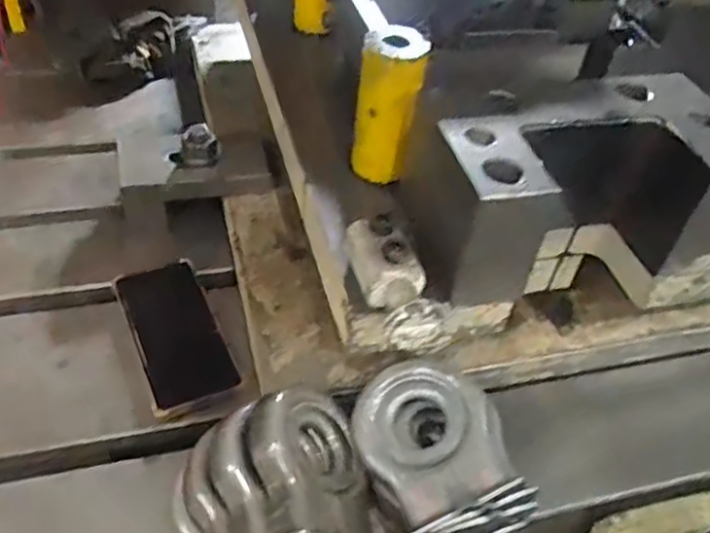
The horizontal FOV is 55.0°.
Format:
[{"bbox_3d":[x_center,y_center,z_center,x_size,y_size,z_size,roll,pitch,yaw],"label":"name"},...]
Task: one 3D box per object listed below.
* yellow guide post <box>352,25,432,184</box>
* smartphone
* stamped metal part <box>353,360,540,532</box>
[{"bbox_3d":[0.027,-0.130,0.559,0.049,0.117,0.045,9,44,2],"label":"yellow guide post"},{"bbox_3d":[-0.160,0.058,0.613,0.074,0.008,0.160,-16,49,-23],"label":"smartphone"},{"bbox_3d":[0.060,0.142,0.512,0.102,0.074,0.129,-16,49,-23],"label":"stamped metal part"}]

